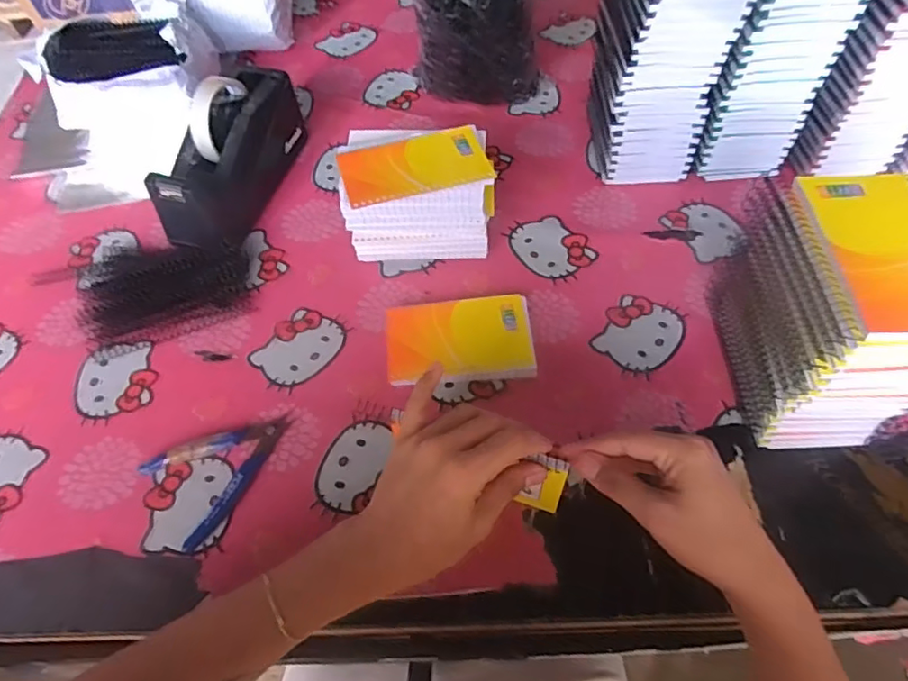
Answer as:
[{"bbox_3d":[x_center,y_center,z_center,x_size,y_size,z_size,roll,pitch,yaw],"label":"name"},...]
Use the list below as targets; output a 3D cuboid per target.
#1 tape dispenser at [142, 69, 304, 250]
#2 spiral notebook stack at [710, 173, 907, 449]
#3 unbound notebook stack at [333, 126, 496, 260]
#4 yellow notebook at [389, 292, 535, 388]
[{"bbox_3d":[-0.235,-0.190,0.599,0.078,0.105,0.205,9,58,9],"label":"tape dispenser"},{"bbox_3d":[0.276,-0.016,0.431,0.089,0.170,0.143,-1,57,2],"label":"spiral notebook stack"},{"bbox_3d":[-0.034,-0.138,0.560,0.140,0.108,0.104,-10,57,-3],"label":"unbound notebook stack"},{"bbox_3d":[0.007,-0.001,0.529,0.133,0.014,0.080,-6,57,0],"label":"yellow notebook"}]

